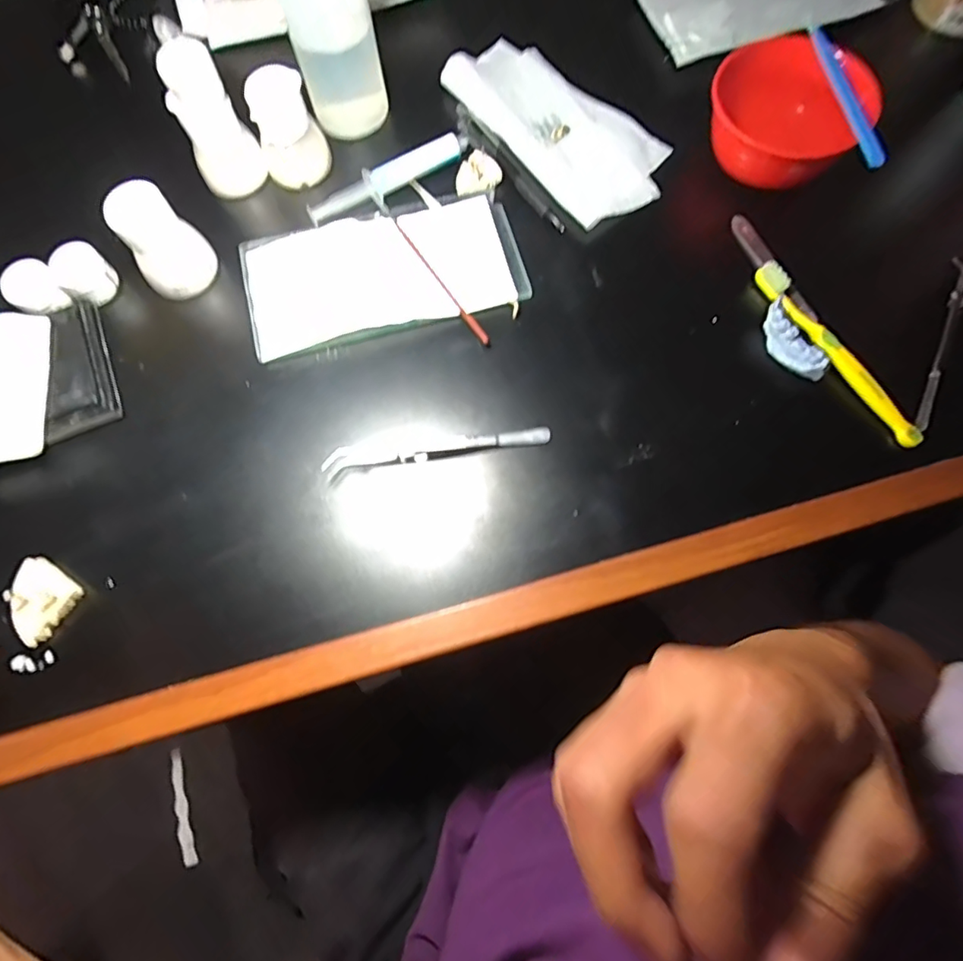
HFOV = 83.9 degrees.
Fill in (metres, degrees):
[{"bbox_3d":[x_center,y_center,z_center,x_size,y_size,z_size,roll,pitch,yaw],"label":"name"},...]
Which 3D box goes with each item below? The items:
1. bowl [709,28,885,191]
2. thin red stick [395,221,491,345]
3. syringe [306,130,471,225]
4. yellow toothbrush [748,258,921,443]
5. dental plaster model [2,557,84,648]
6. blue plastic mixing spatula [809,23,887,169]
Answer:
[{"bbox_3d":[0.219,-0.264,0.394,0.104,0.064,0.102,0,74,1],"label":"bowl"},{"bbox_3d":[-0.031,-0.146,0.388,0.006,0.007,0.124,-32,76,-10],"label":"thin red stick"},{"bbox_3d":[-0.067,-0.232,0.412,0.138,0.013,0.034,-33,76,-8],"label":"syringe"},{"bbox_3d":[0.238,-0.088,0.361,0.012,0.016,0.154,-32,76,-8],"label":"yellow toothbrush"},{"bbox_3d":[-0.272,0.073,0.326,0.037,0.015,0.042,26,76,8],"label":"dental plaster model"},{"bbox_3d":[0.255,-0.272,0.373,0.010,0.015,0.135,-8,73,-3],"label":"blue plastic mixing spatula"}]

